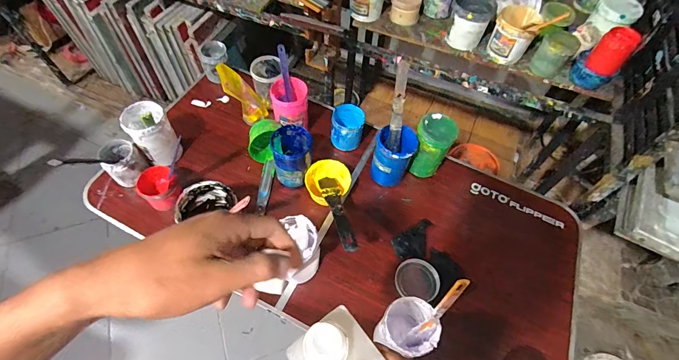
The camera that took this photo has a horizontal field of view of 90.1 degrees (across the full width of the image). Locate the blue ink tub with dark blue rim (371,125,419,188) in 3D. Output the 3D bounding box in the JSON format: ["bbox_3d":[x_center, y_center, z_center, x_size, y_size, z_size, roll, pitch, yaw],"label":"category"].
[{"bbox_3d":[0.136,-0.053,0.888,0.094,0.162,0.089,1,58,-2],"label":"blue ink tub with dark blue rim"}]

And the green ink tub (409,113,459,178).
[{"bbox_3d":[0.241,-0.085,0.901,0.092,0.173,0.088,1,58,-2],"label":"green ink tub"}]

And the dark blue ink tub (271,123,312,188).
[{"bbox_3d":[-0.119,-0.056,0.861,0.097,0.122,0.110,-2,59,-4],"label":"dark blue ink tub"}]

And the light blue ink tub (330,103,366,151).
[{"bbox_3d":[0.022,-0.144,0.963,0.092,0.091,0.105,3,58,-1],"label":"light blue ink tub"}]

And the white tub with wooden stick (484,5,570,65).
[{"bbox_3d":[0.550,-0.454,1.022,0.153,0.162,0.153,1,58,-2],"label":"white tub with wooden stick"}]

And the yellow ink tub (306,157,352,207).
[{"bbox_3d":[-0.029,0.008,0.872,0.110,0.046,0.121,1,58,-2],"label":"yellow ink tub"}]

